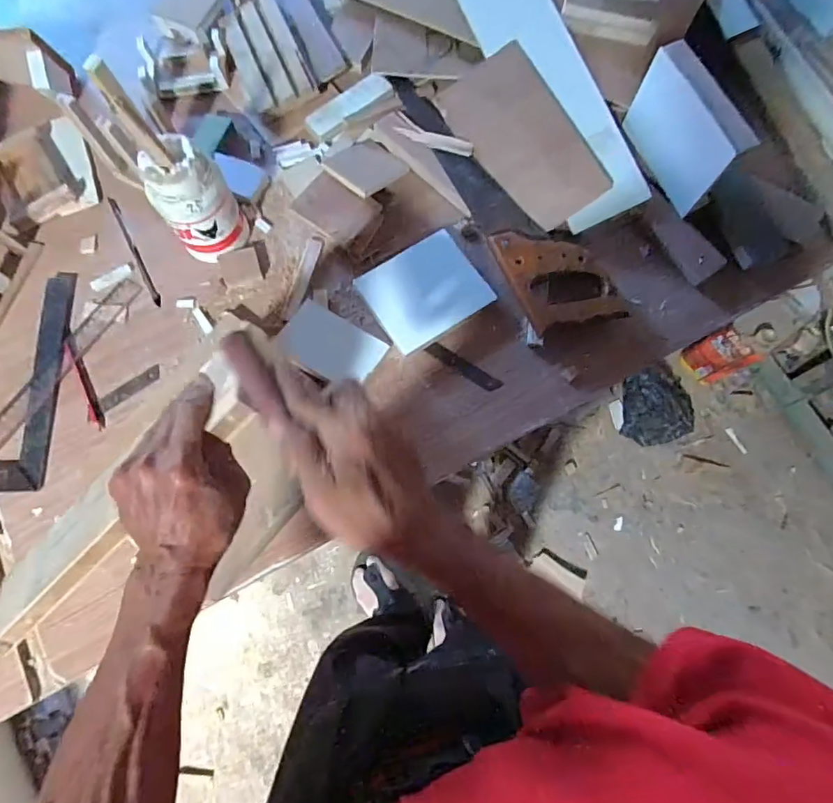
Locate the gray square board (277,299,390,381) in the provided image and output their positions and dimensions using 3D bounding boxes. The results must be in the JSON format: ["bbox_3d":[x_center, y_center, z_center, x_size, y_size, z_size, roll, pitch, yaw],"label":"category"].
[{"bbox_3d":[-0.095,-0.062,0.574,0.106,0.007,0.072,30,68,2],"label":"gray square board"}]

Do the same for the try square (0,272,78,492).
[{"bbox_3d":[-0.454,-0.026,0.583,0.109,0.008,0.255,1,76,0],"label":"try square"}]

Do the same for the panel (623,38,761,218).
[{"bbox_3d":[0.298,-0.303,0.584,0.031,0.117,0.145,-23,77,-6],"label":"panel"}]

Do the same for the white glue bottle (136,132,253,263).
[{"bbox_3d":[-0.240,-0.217,0.566,0.079,0.127,0.066,-33,79,-8],"label":"white glue bottle"}]

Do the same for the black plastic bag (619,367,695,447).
[{"bbox_3d":[0.610,0.010,1.298,0.196,0.082,0.187,-1,76,-1],"label":"black plastic bag"}]

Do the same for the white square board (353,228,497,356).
[{"bbox_3d":[0.010,-0.128,0.605,0.126,0.015,0.111,-31,78,-8],"label":"white square board"}]

